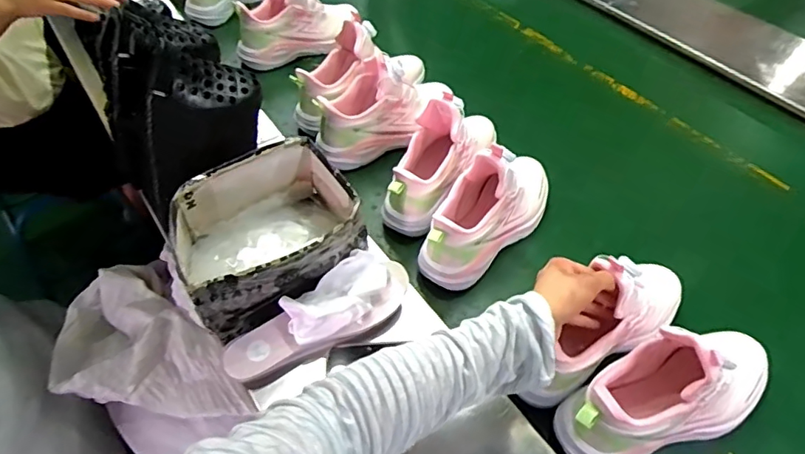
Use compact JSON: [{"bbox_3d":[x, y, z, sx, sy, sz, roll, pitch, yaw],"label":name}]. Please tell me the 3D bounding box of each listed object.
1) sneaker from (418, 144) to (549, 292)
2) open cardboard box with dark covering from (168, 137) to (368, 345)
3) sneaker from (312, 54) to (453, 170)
[{"bbox_3d":[0.129,-0.030,0.738,0.092,0.157,0.259,39,59,24],"label":"sneaker"},{"bbox_3d":[-0.169,0.004,0.665,0.211,0.103,0.180,-21,56,-19],"label":"open cardboard box with dark covering"},{"bbox_3d":[-0.029,-0.204,0.885,0.265,0.158,0.101,-25,58,-22],"label":"sneaker"}]

